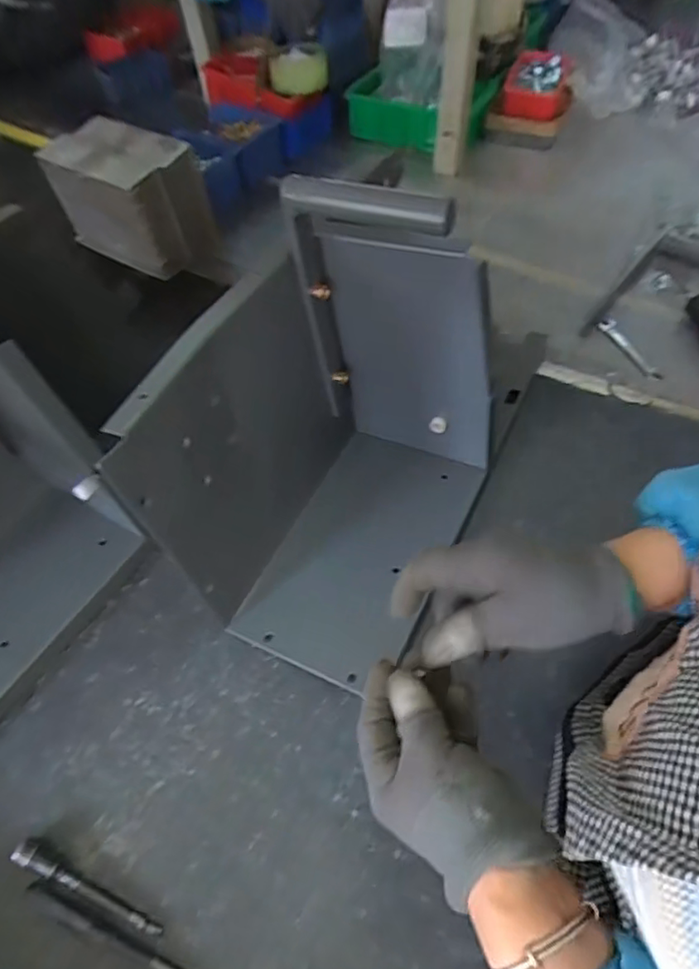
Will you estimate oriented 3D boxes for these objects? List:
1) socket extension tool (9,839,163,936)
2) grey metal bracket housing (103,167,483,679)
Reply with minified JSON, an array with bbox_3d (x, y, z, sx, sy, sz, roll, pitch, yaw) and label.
[{"bbox_3d":[-0.199,0.306,0.430,0.130,0.016,0.015,18,60,16],"label":"socket extension tool"},{"bbox_3d":[-0.012,-0.039,0.490,0.196,0.287,0.294,23,59,17],"label":"grey metal bracket housing"}]

